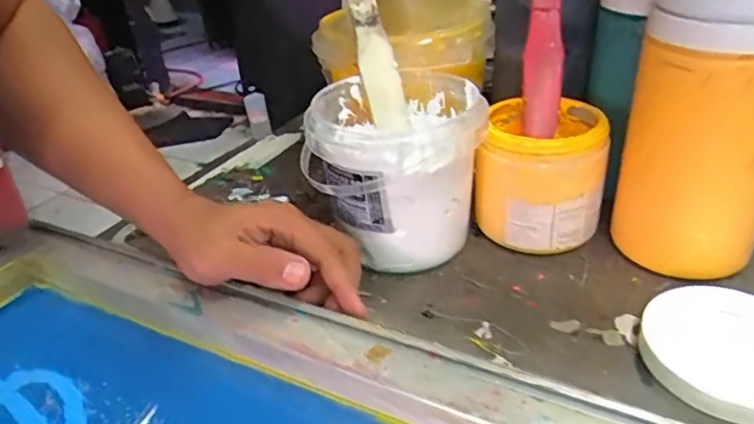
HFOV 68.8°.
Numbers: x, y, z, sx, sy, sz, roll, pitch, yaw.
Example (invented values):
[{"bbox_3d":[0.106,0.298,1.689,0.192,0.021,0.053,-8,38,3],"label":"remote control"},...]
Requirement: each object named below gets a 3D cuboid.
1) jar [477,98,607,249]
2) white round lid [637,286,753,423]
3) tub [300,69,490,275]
[{"bbox_3d":[0.123,-0.025,0.415,0.089,0.097,0.084,-4,32,2],"label":"jar"},{"bbox_3d":[0.201,0.080,0.316,0.093,0.015,0.096,-4,32,2],"label":"white round lid"},{"bbox_3d":[0.022,-0.027,0.413,0.107,0.120,0.116,-4,32,2],"label":"tub"}]

